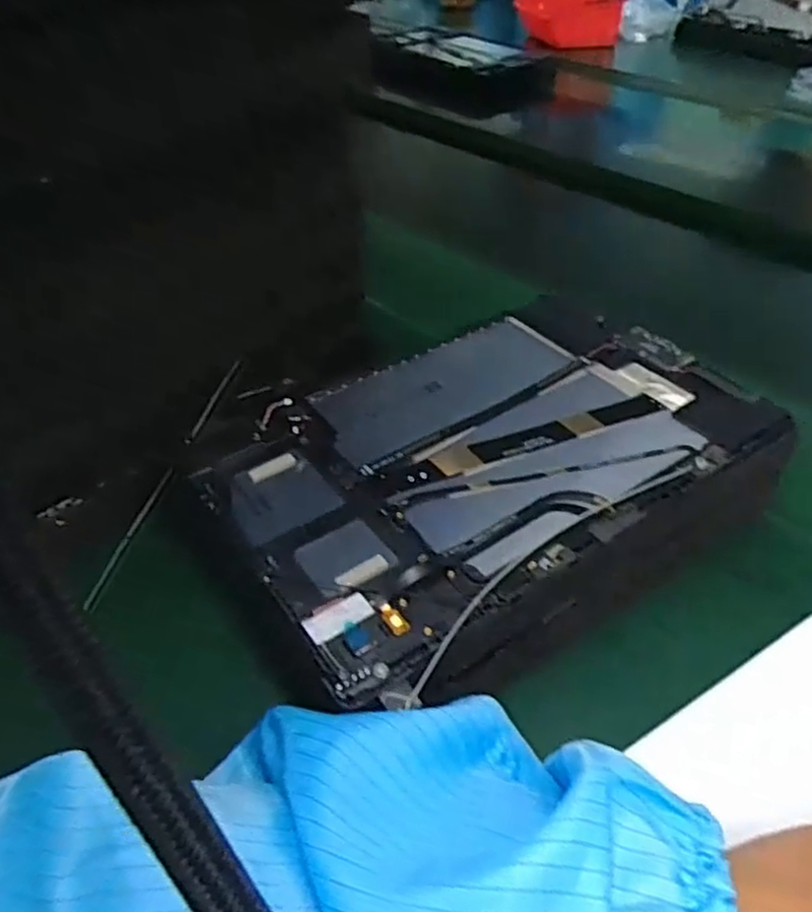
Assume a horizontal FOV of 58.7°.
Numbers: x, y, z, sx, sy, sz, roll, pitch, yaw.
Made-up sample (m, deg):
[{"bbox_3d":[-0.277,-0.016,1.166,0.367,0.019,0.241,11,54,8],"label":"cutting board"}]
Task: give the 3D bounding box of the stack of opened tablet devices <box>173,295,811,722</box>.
[{"bbox_3d":[0.038,0.009,0.323,0.245,0.045,0.164,-26,48,-27],"label":"stack of opened tablet devices"}]

